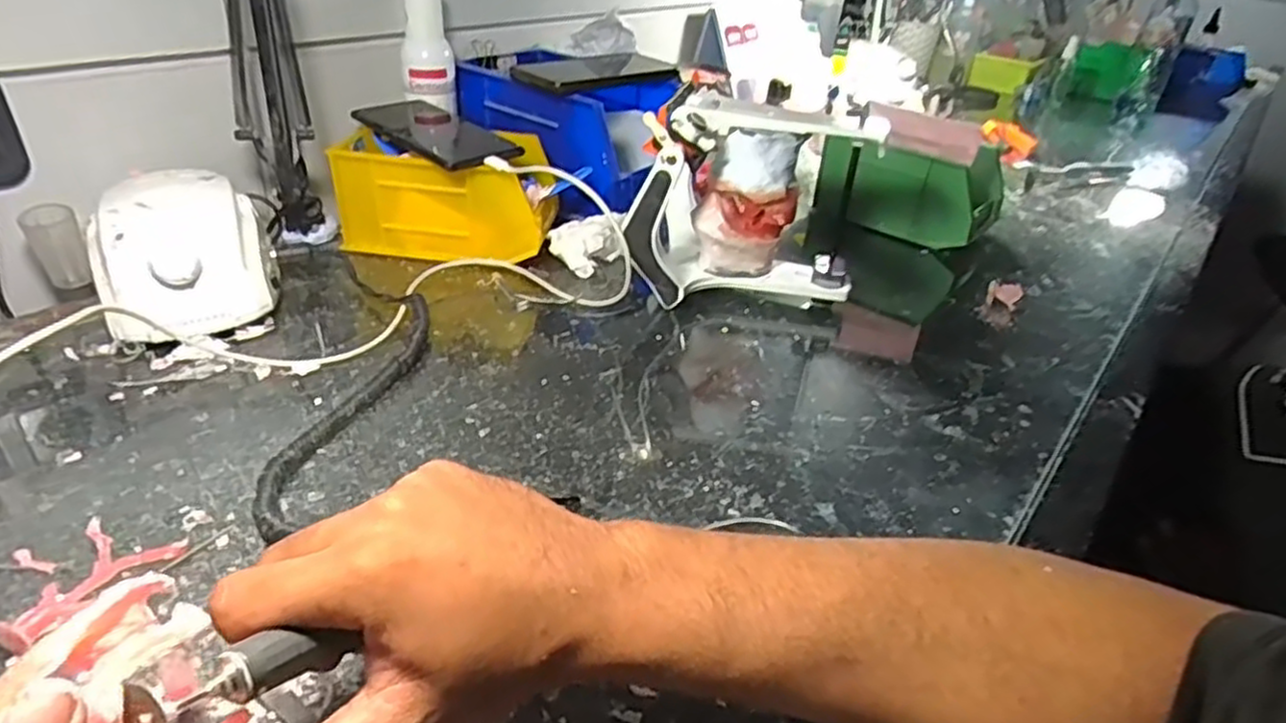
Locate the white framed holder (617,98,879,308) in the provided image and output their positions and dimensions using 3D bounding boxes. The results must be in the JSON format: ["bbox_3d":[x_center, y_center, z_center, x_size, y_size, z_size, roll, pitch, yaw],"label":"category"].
[{"bbox_3d":[0.084,-0.113,0.573,0.168,0.148,0.127,11,34,8],"label":"white framed holder"}]

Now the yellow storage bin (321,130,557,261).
[{"bbox_3d":[-0.164,-0.146,0.645,0.169,0.087,0.108,10,34,6],"label":"yellow storage bin"}]

